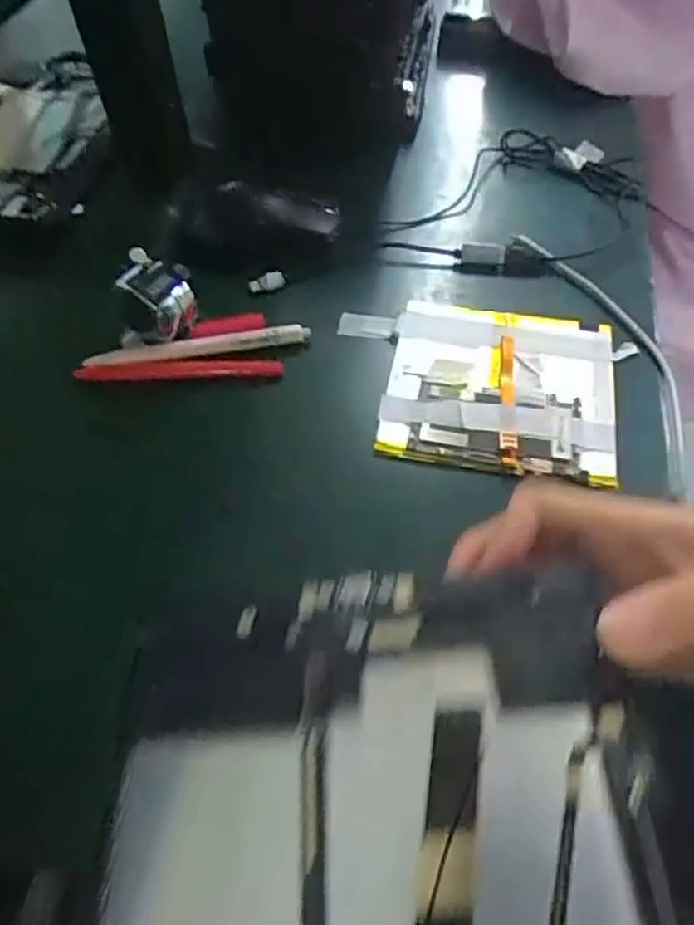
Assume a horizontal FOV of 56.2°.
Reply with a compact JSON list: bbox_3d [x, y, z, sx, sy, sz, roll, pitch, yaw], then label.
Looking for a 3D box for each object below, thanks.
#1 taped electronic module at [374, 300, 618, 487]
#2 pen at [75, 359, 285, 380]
[{"bbox_3d":[0.090,-0.047,0.383,0.130,0.007,0.123,11,54,6],"label":"taped electronic module"},{"bbox_3d":[-0.102,-0.056,0.396,0.124,0.014,0.012,-2,55,0],"label":"pen"}]

